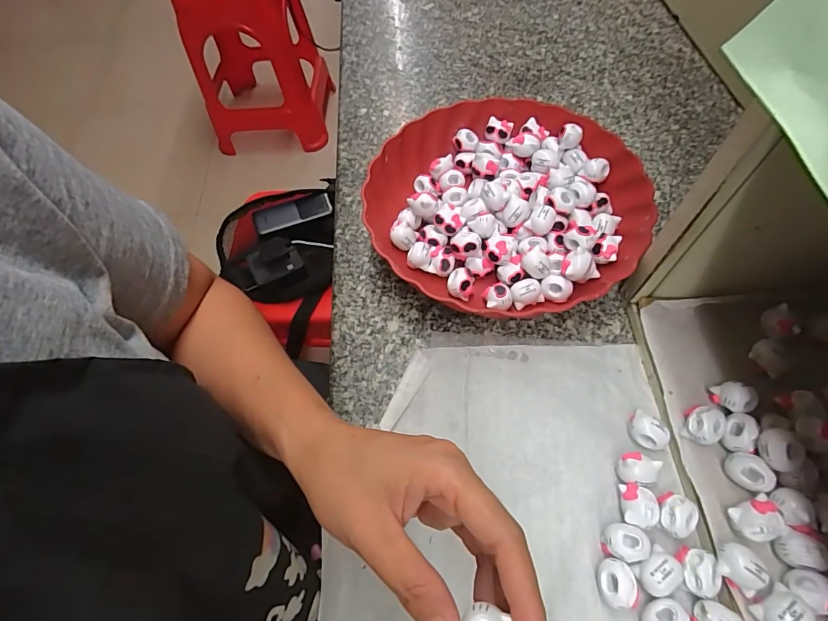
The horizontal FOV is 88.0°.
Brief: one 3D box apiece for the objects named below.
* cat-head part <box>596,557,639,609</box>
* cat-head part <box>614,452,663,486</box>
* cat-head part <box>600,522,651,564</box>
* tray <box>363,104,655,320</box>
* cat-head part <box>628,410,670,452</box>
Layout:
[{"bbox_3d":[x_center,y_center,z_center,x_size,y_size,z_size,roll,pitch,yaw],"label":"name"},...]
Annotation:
[{"bbox_3d":[0.123,0.164,0.258,0.024,0.016,0.025,-5,61,1],"label":"cat-head part"},{"bbox_3d":[0.149,0.107,0.286,0.024,0.018,0.019,3,61,6],"label":"cat-head part"},{"bbox_3d":[0.132,0.144,0.266,0.026,0.018,0.020,7,62,8],"label":"cat-head part"},{"bbox_3d":[0.079,-0.095,0.388,0.220,0.049,0.226,-34,64,-14],"label":"tray"},{"bbox_3d":[0.163,0.085,0.299,0.028,0.017,0.018,33,68,20],"label":"cat-head part"}]

